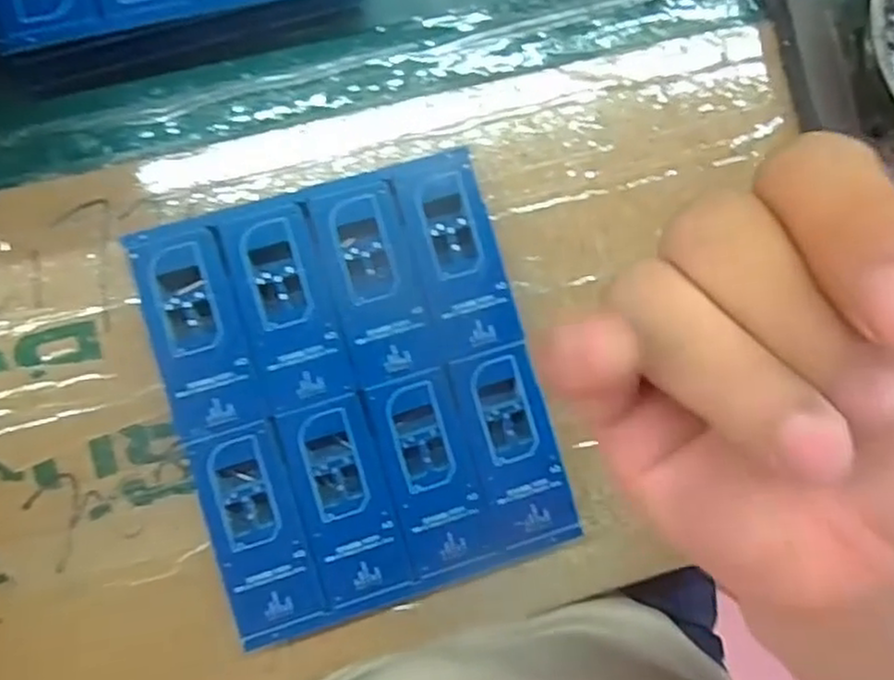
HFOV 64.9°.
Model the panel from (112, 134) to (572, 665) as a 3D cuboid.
[{"bbox_3d":[-0.040,0.024,0.332,0.159,0.021,0.191,-16,90,-7],"label":"panel"}]

